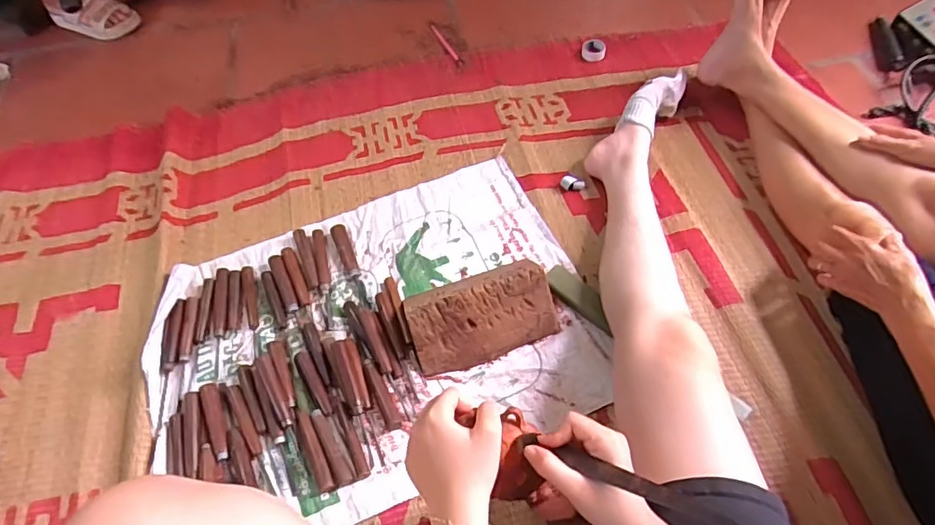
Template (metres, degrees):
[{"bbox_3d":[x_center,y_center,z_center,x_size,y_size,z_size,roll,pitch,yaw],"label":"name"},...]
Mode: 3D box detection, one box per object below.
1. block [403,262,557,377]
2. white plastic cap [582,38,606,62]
[{"bbox_3d":[0.019,0.069,0.777,0.205,0.069,0.126,-15,59,-5],"label":"block"},{"bbox_3d":[0.259,-0.436,1.098,0.048,0.025,0.056,8,60,9],"label":"white plastic cap"}]

